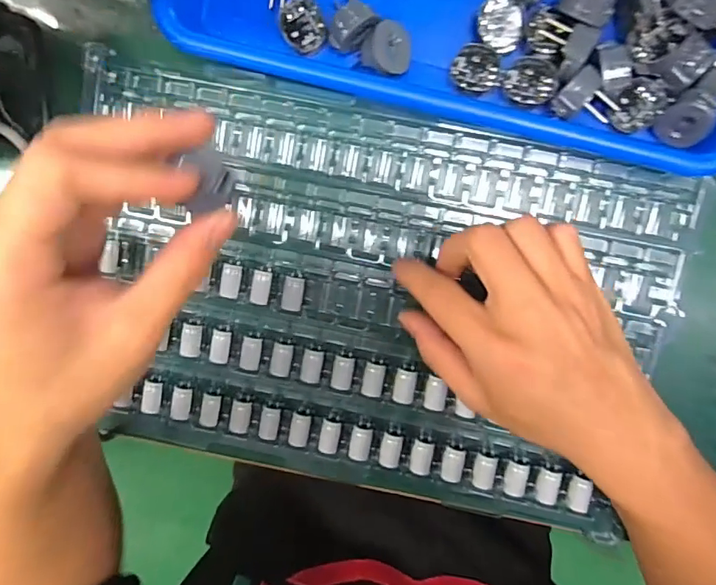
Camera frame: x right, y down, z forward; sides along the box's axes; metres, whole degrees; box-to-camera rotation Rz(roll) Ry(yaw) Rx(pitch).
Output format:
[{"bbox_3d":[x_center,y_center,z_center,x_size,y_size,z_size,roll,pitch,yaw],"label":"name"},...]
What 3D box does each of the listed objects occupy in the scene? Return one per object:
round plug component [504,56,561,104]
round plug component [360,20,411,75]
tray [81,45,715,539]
[{"bbox_3d":[0.095,-0.117,0.267,0.027,0.009,0.025,3,96,4],"label":"round plug component"},{"bbox_3d":[0.015,-0.133,0.270,0.027,0.017,0.027,0,91,-32],"label":"round plug component"},{"bbox_3d":[0.004,0.002,0.297,0.343,0.017,0.220,12,97,3],"label":"tray"}]

